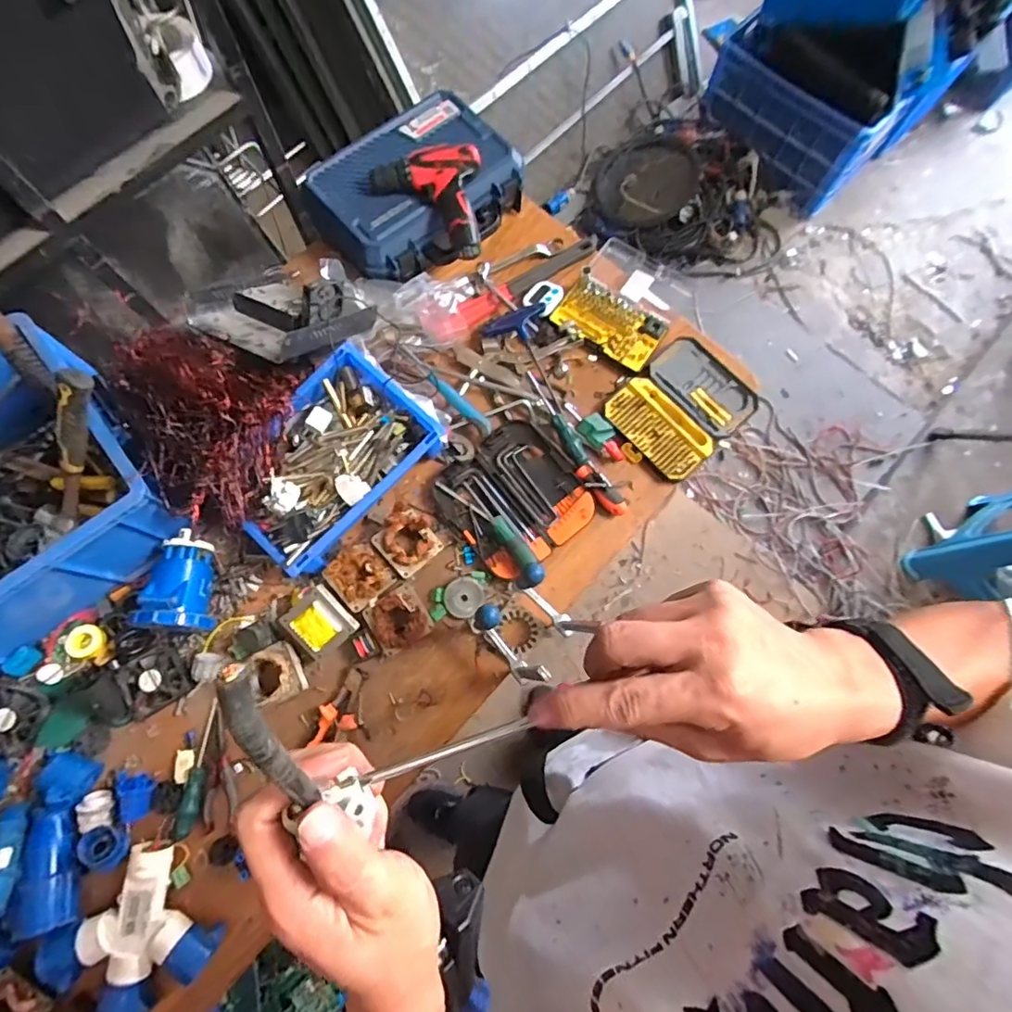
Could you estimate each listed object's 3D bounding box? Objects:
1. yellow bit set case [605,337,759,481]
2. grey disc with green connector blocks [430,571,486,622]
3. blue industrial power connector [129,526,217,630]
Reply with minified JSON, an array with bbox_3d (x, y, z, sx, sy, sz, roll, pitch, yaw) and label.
[{"bbox_3d":[0.304,-0.174,0.908,0.222,0.023,0.181,-41,78,-12],"label":"yellow bit set case"},{"bbox_3d":[-0.070,0.142,0.813,0.095,0.022,0.057,-25,75,-8],"label":"grey disc with green connector blocks"},{"bbox_3d":[-0.460,0.107,0.760,0.084,0.093,0.141,-4,73,-1],"label":"blue industrial power connector"}]

